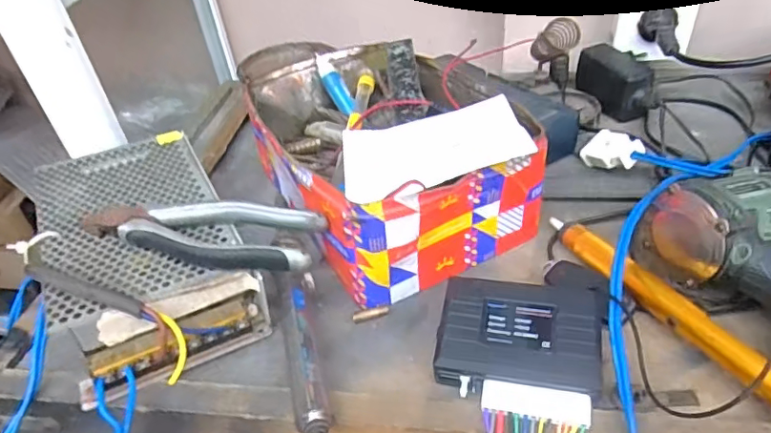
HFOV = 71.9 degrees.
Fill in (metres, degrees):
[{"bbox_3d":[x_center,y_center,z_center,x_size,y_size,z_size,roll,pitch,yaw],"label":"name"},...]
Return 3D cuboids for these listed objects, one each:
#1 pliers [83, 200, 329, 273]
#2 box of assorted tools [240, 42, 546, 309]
[{"bbox_3d":[-0.114,0.010,0.322,0.149,0.017,0.051,0,40,7],"label":"pliers"},{"bbox_3d":[0.001,-0.058,0.420,0.160,0.078,0.240,-19,41,-15],"label":"box of assorted tools"}]

